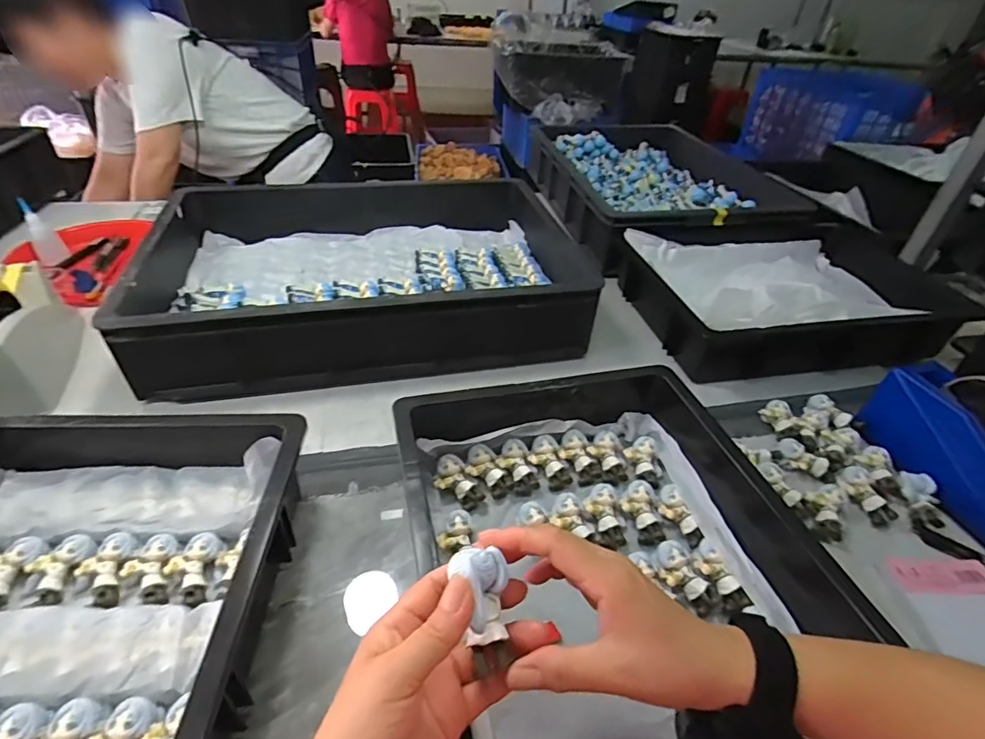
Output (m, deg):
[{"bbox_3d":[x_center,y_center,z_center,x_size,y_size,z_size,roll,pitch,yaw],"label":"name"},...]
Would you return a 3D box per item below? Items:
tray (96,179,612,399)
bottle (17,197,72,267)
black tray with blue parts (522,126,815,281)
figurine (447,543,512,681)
[{"bbox_3d":[-0.182,-0.156,0.748,0.558,0.118,0.407,-7,40,-13],"label":"tray"},{"bbox_3d":[-0.711,-0.217,0.786,0.039,0.089,0.048,-26,47,-31],"label":"bottle"},{"bbox_3d":[0.303,-0.366,0.999,0.336,0.122,0.515,-5,40,-11],"label":"black tray with blue parts"},{"bbox_3d":[-0.002,0.130,0.269,0.029,0.021,0.061,-7,76,-13],"label":"figurine"}]

